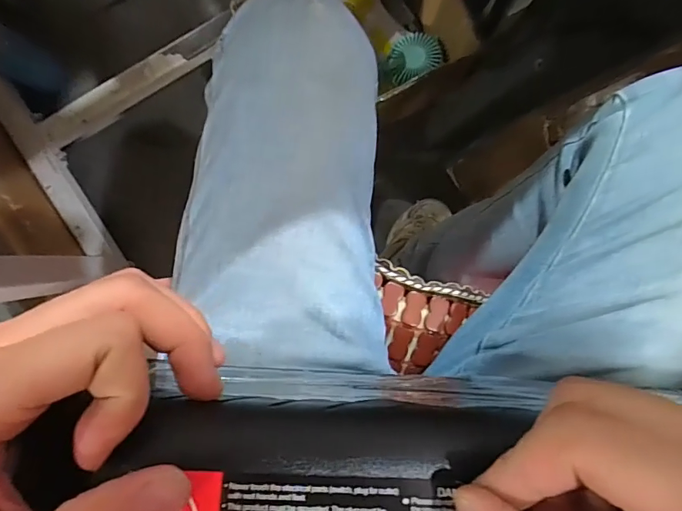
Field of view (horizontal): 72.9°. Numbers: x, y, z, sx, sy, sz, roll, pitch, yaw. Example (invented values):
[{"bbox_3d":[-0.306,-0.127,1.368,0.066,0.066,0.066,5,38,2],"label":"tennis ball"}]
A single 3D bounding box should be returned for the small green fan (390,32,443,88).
[{"bbox_3d":[0.131,-0.358,0.831,0.101,0.043,0.088,-28,90,-2],"label":"small green fan"}]

